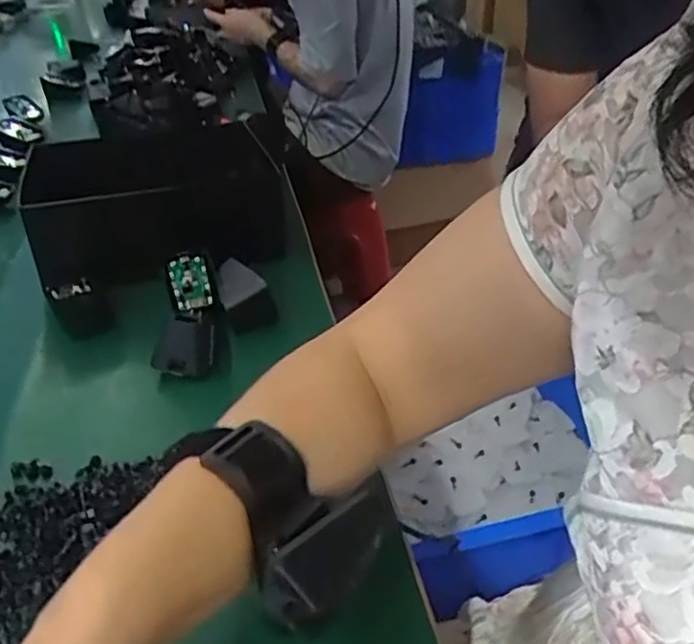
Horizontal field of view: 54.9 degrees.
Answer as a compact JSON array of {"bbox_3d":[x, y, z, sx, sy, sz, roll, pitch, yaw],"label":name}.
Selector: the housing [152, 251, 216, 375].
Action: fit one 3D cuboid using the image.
[{"bbox_3d":[-0.131,-0.011,0.555,0.050,0.039,0.135,-5,30,-8],"label":"housing"}]

